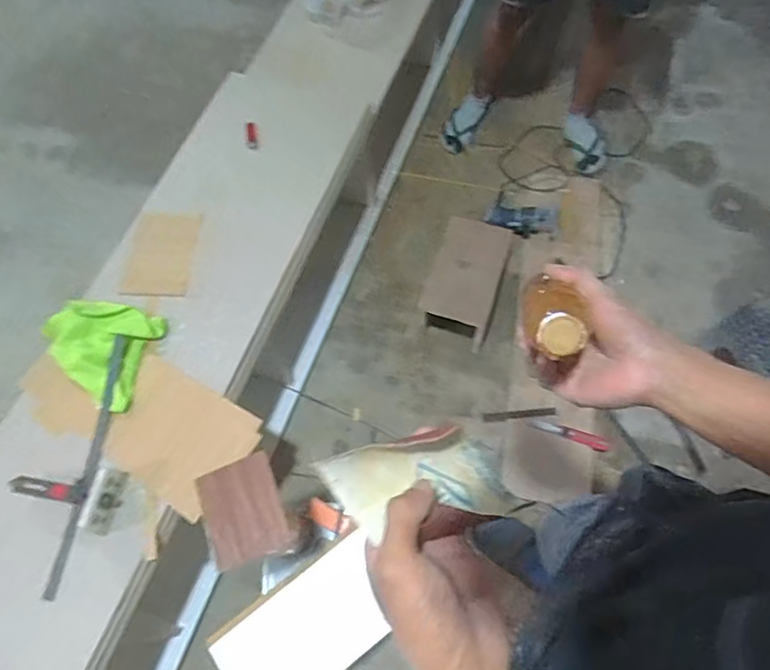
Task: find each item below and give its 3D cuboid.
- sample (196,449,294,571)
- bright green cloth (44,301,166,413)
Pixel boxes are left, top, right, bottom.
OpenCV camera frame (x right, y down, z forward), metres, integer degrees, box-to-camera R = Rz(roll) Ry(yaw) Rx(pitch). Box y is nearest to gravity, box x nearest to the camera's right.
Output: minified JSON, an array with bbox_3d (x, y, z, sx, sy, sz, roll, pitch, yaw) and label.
[{"bbox_3d":[-0.200,0.243,0.781,0.105,0.007,0.133,-22,66,-7],"label":"sample"},{"bbox_3d":[-0.595,0.017,1.138,0.251,0.030,0.206,20,68,11],"label":"bright green cloth"}]

